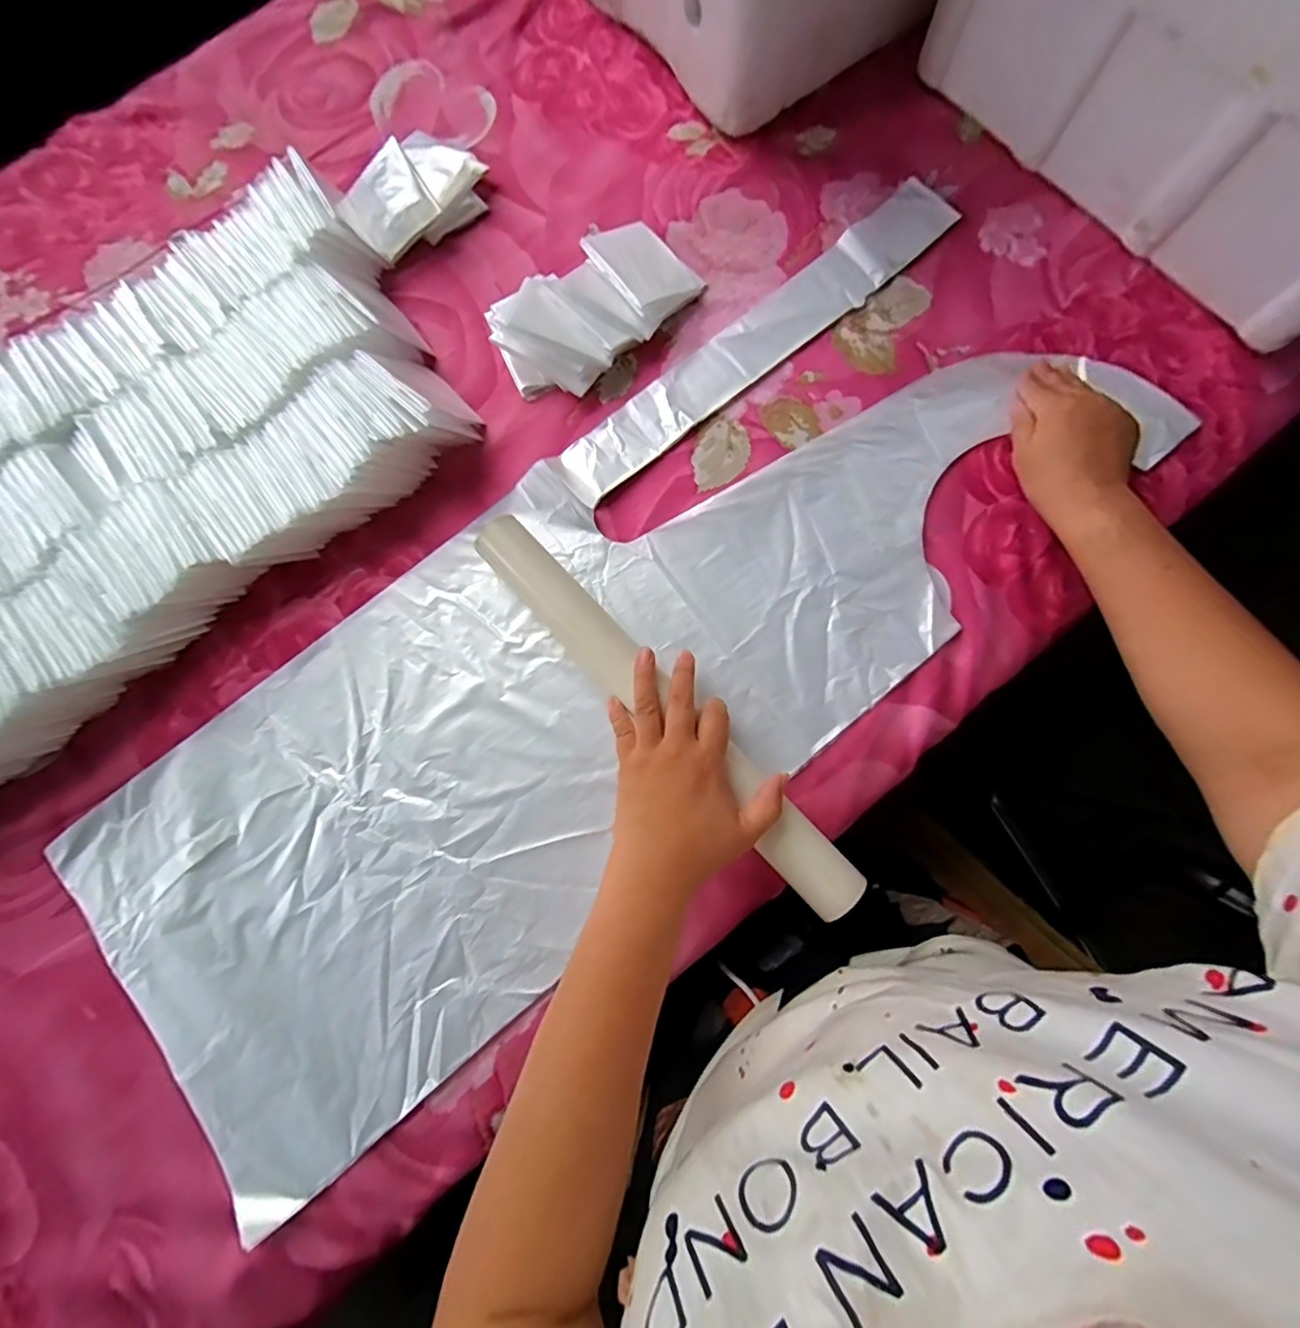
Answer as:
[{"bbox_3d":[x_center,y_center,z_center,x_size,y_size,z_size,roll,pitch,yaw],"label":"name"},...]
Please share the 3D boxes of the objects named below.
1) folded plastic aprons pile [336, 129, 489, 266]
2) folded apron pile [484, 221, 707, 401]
[{"bbox_3d":[-0.212,-0.420,0.496,0.120,0.035,0.088,-39,81,-6],"label":"folded plastic aprons pile"},{"bbox_3d":[-0.044,-0.298,0.468,0.175,0.033,0.096,-38,81,-5],"label":"folded apron pile"}]

